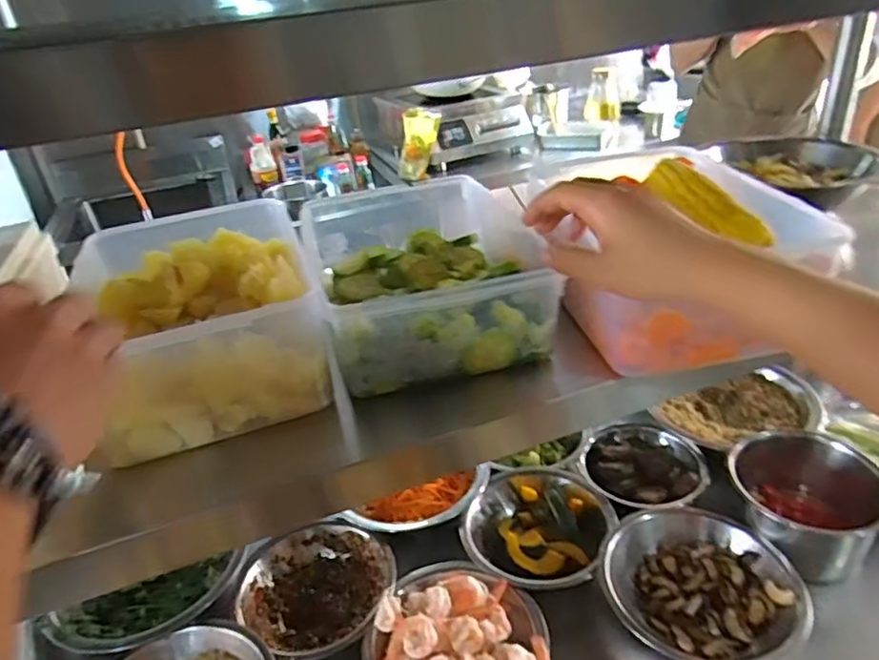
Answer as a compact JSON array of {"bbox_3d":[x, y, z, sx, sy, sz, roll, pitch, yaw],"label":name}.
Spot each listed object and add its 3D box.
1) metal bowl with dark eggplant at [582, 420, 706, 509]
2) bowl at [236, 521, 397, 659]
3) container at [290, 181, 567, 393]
[{"bbox_3d":[0.254,0.174,0.772,0.147,0.042,0.124,-10,31,-7],"label":"metal bowl with dark eggplant"},{"bbox_3d":[-0.131,0.284,0.672,0.165,0.050,0.147,-15,32,-15],"label":"bowl"},{"bbox_3d":[-0.021,-0.057,0.594,0.190,0.075,0.261,-12,32,-11],"label":"container"}]

